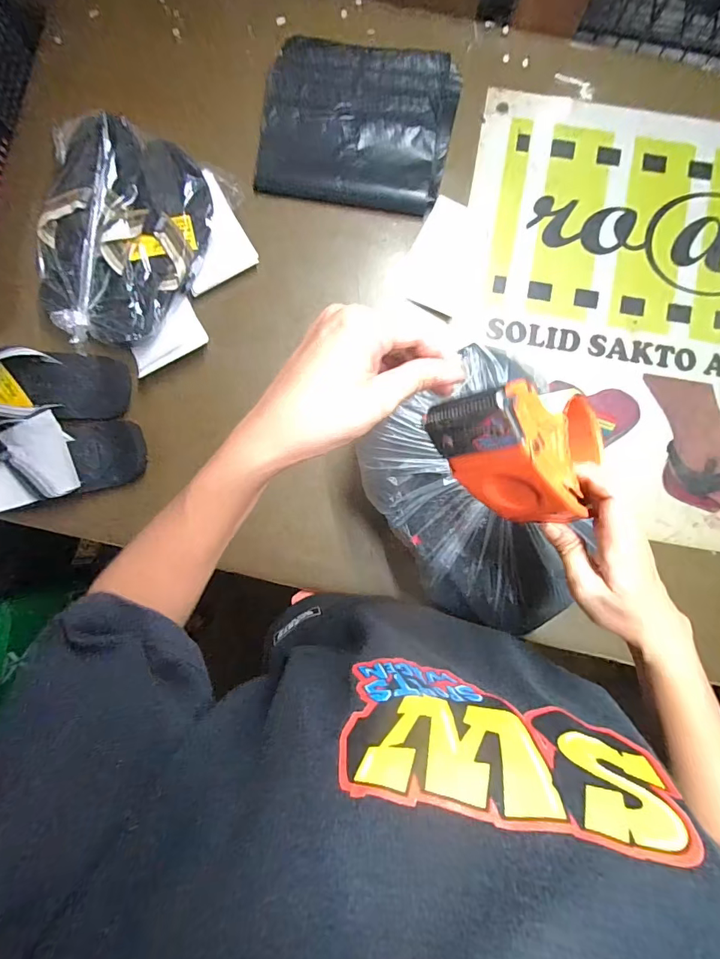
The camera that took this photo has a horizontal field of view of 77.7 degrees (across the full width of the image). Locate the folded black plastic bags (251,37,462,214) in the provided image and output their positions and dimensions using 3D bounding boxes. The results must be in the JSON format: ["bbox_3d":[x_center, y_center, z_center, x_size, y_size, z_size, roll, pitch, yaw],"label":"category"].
[{"bbox_3d":[-0.002,-0.505,0.634,0.259,0.036,0.222,7,88,1],"label":"folded black plastic bags"}]

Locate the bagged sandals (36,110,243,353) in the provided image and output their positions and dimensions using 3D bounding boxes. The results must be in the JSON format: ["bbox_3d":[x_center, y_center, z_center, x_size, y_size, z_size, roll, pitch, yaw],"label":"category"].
[{"bbox_3d":[-0.322,-0.319,0.608,0.213,0.084,0.270,16,88,2],"label":"bagged sandals"}]

